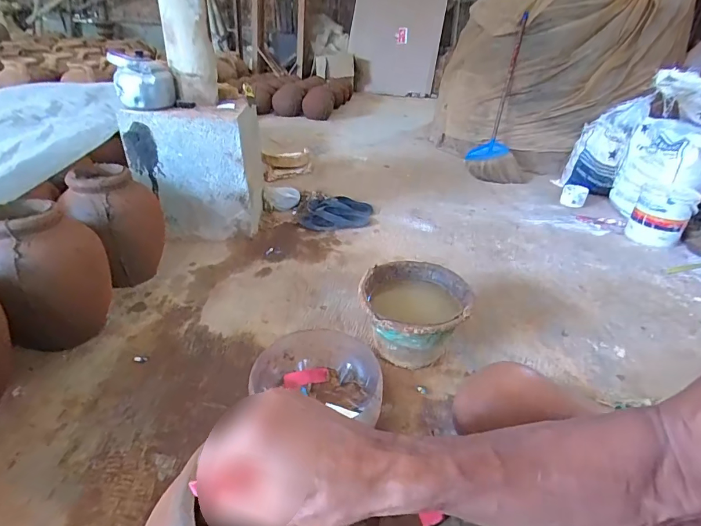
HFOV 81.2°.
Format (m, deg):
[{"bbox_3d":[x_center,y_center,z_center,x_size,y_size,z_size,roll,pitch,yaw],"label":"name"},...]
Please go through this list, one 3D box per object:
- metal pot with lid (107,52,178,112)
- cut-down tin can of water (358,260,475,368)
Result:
[{"bbox_3d":[-0.633,-0.564,1.254,0.166,0.141,0.181,-11,35,-21],"label":"metal pot with lid"},{"bbox_3d":[0.142,0.129,0.958,0.235,0.171,0.240,2,32,-1],"label":"cut-down tin can of water"}]

